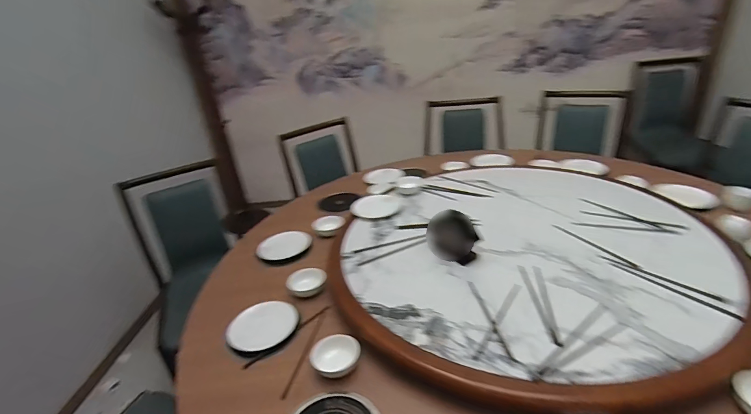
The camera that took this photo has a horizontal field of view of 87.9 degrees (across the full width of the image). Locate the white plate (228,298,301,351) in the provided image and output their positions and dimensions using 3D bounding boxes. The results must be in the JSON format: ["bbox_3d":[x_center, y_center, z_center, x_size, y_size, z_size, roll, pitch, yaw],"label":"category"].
[{"bbox_3d":[-0.320,0.334,1.109,0.191,0.032,0.169,-23,31,-27],"label":"white plate"}]

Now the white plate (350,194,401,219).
[{"bbox_3d":[0.003,-0.011,1.571,0.187,0.015,0.186,-5,28,3],"label":"white plate"}]

